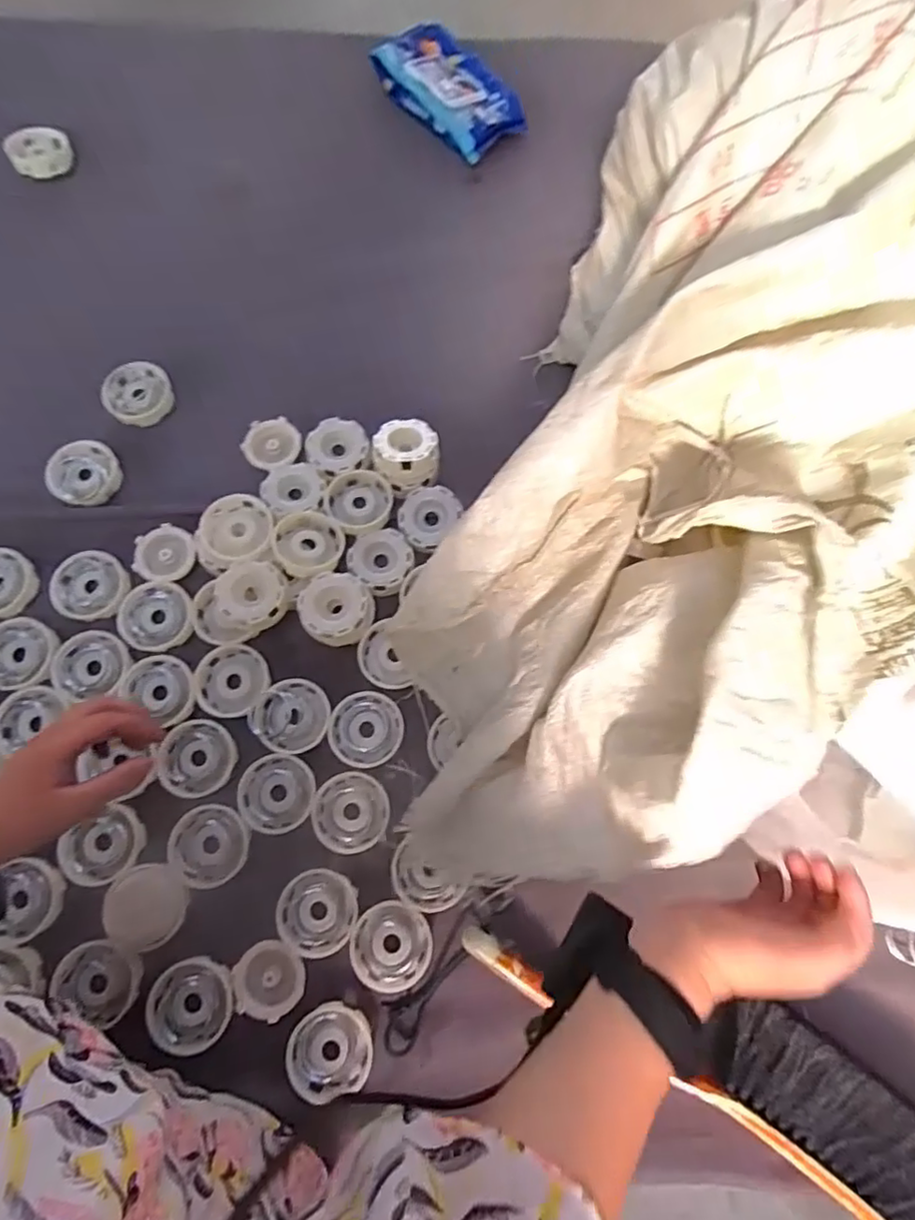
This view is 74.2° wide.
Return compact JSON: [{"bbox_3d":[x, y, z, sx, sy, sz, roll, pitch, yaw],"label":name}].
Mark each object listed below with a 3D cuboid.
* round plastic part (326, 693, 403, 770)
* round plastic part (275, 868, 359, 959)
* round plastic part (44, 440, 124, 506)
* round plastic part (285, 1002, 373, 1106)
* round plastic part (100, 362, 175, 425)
[{"bbox_3d":[-0.079,0.103,0.521,0.062,0.019,0.060,0,75,-1],"label":"round plastic part"},{"bbox_3d":[-0.112,0.242,0.484,0.063,0.011,0.060,0,75,-1],"label":"round plastic part"},{"bbox_3d":[-0.357,-0.130,0.579,0.063,0.021,0.064,0,75,-1],"label":"round plastic part"},{"bbox_3d":[-0.097,0.333,0.455,0.061,0.017,0.057,0,75,-1],"label":"round plastic part"},{"bbox_3d":[-0.320,-0.219,0.604,0.062,0.020,0.064,0,75,-1],"label":"round plastic part"}]

